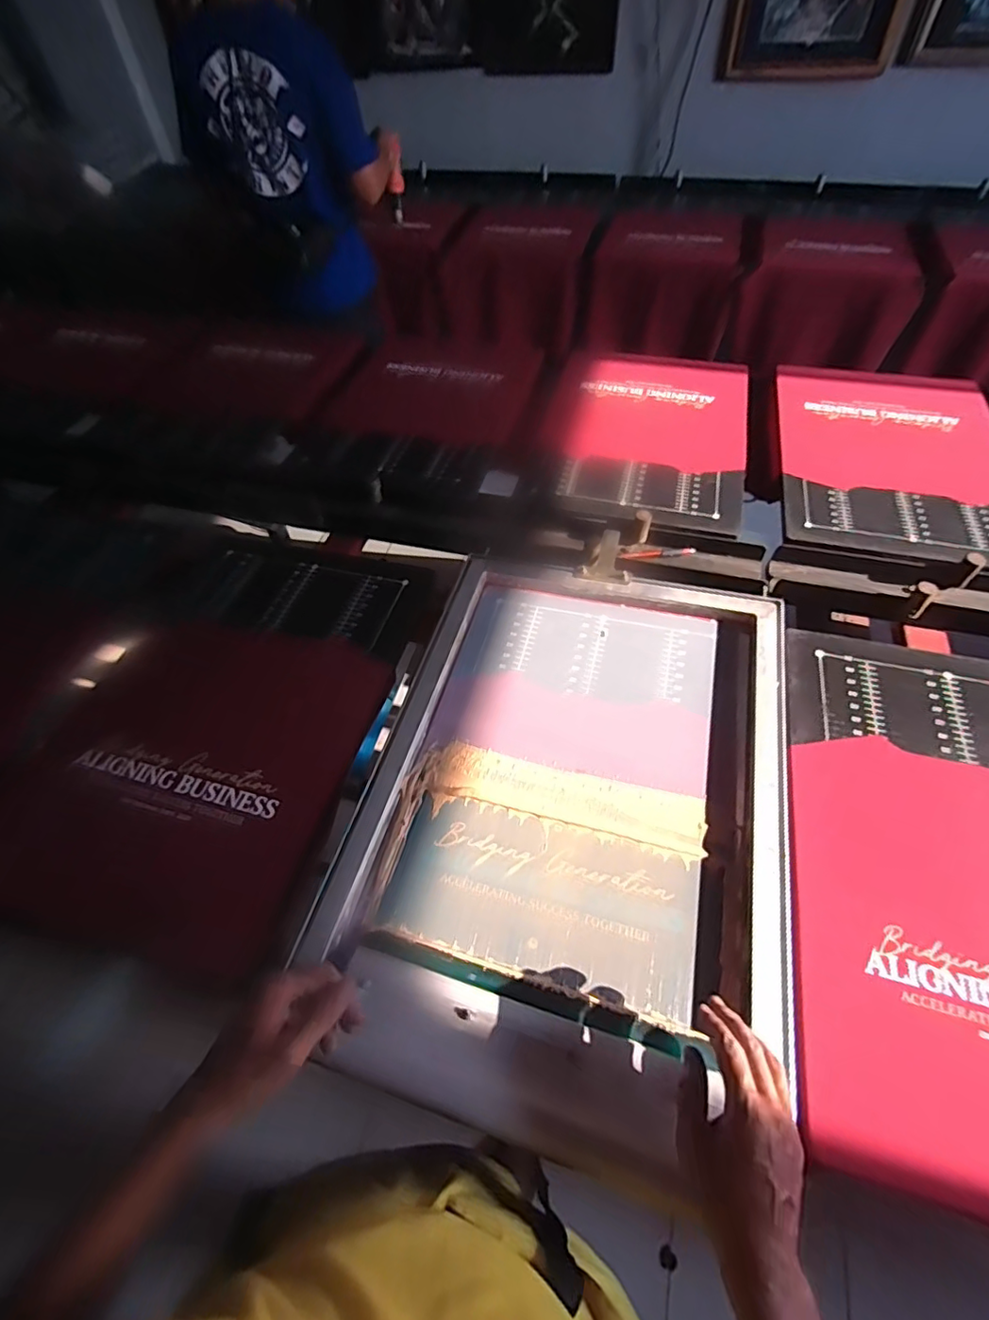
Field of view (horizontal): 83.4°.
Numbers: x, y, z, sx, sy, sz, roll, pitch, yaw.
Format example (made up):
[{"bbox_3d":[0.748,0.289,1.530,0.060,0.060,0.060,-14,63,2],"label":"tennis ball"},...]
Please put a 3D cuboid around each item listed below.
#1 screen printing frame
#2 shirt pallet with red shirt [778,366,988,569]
[{"bbox_3d":[0.099,0.137,0.639,0.463,0.062,0.648,11,54,13],"label":"screen printing frame"},{"bbox_3d":[0.745,-0.376,1.033,0.400,0.032,0.635,10,55,12],"label":"shirt pallet with red shirt"}]

